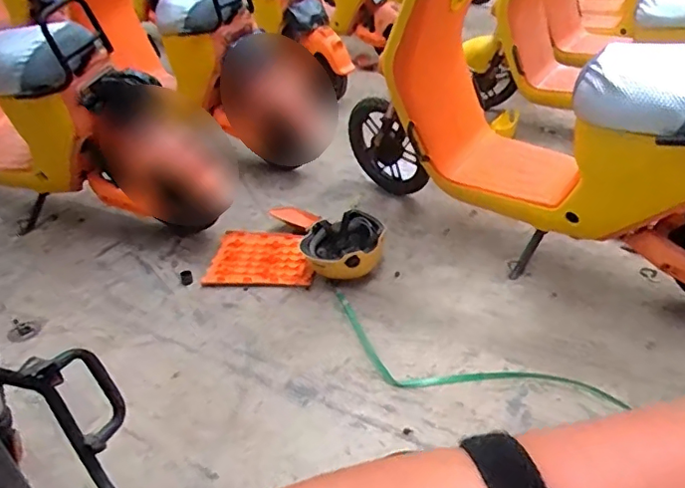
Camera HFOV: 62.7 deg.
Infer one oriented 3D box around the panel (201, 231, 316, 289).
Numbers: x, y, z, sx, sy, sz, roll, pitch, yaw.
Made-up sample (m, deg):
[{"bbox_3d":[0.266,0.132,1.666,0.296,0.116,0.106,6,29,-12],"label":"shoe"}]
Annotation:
[{"bbox_3d":[-0.253,0.040,1.795,0.328,0.046,0.276,2,32,5],"label":"panel"}]

